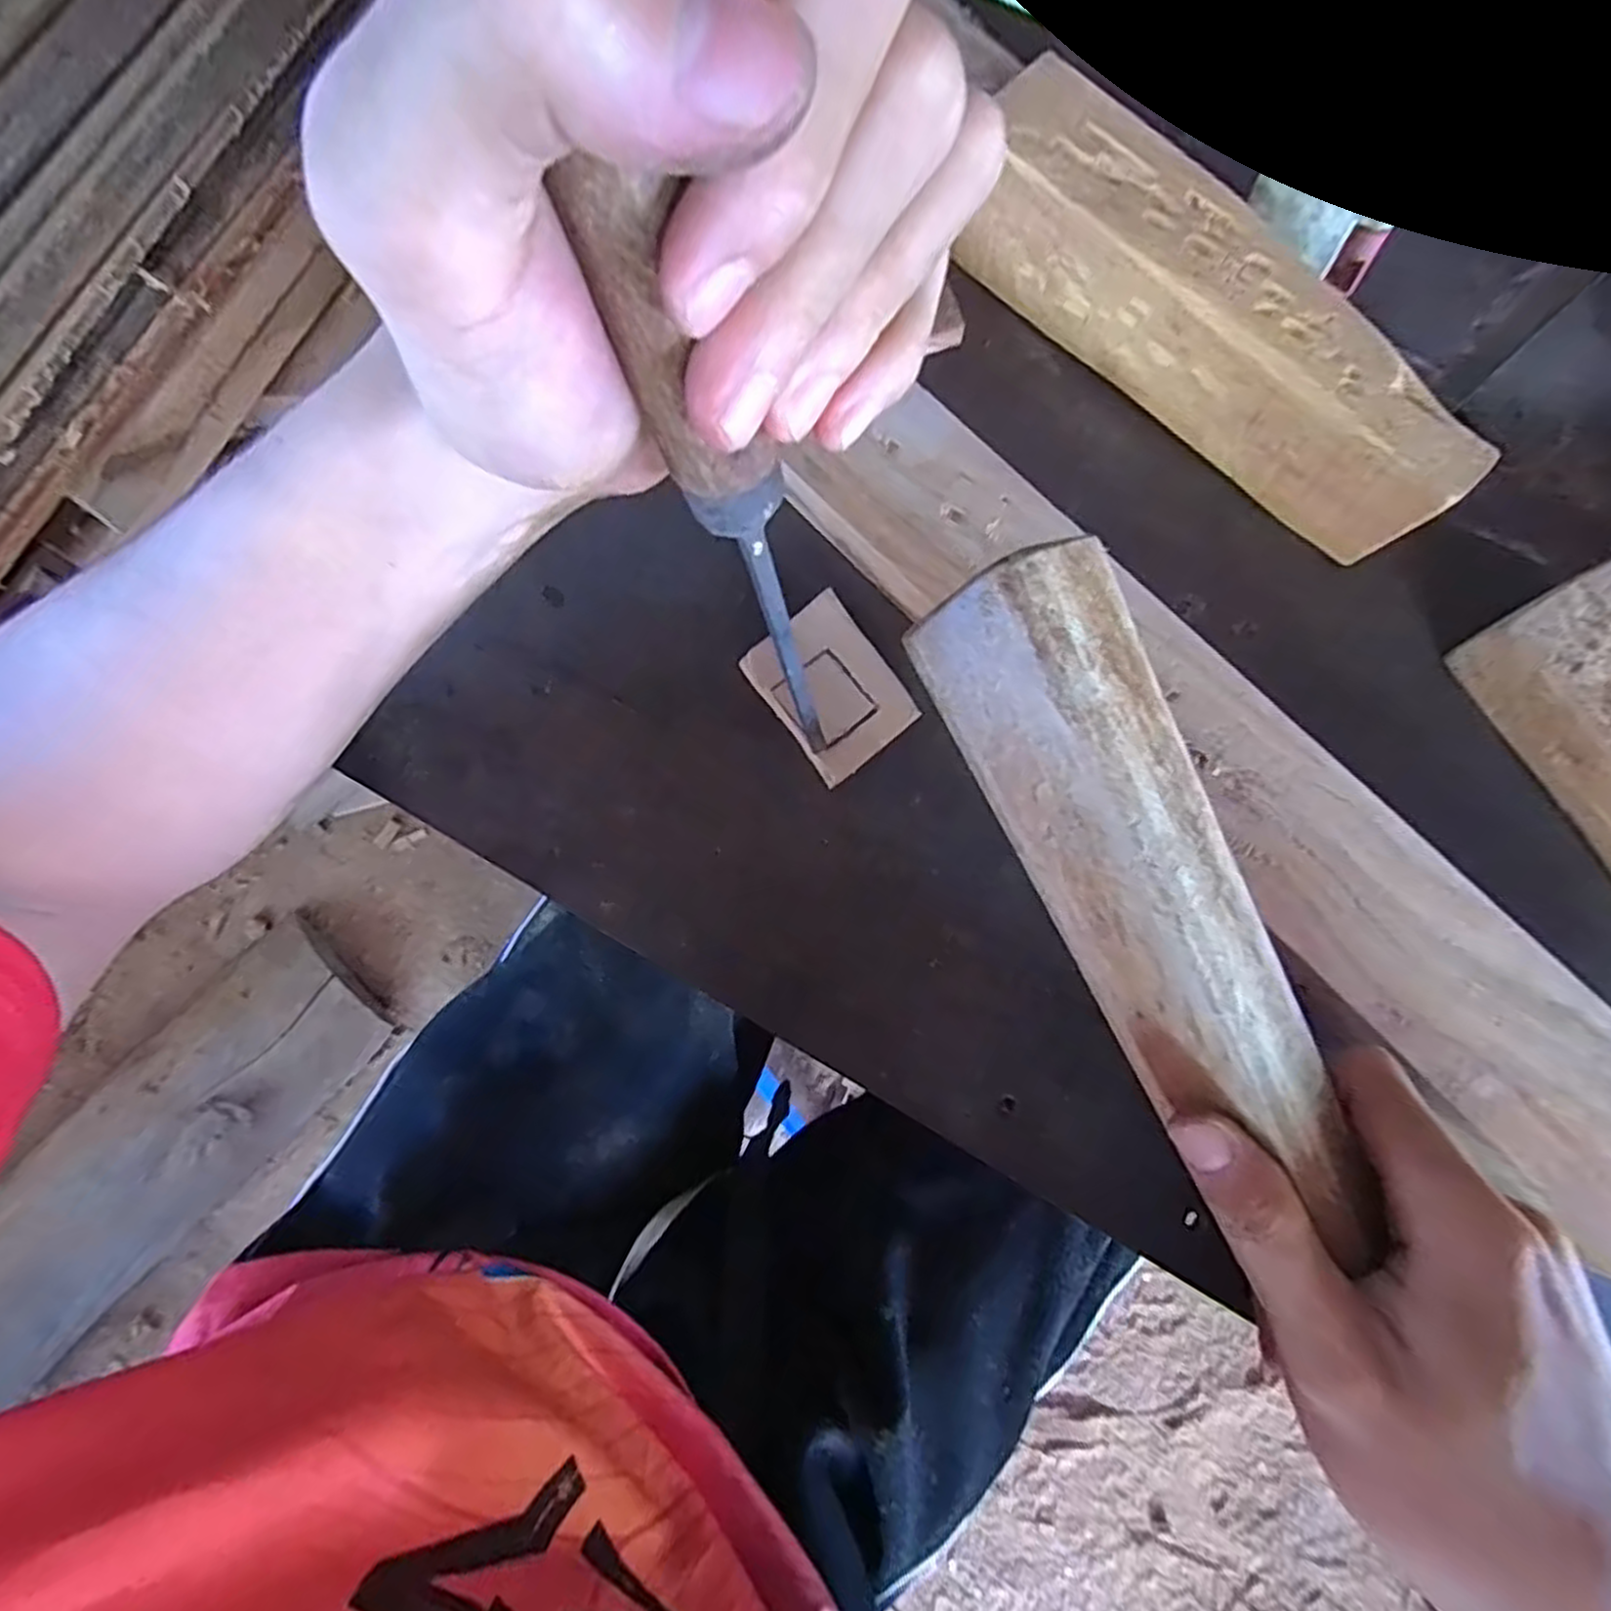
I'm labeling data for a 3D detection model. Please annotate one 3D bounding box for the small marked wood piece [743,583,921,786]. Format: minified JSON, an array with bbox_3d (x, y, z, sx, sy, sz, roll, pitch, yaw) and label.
[{"bbox_3d":[0.009,-0.043,0.282,0.043,0.008,0.060,-36,80,-5],"label":"small marked wood piece"}]

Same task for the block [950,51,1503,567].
[{"bbox_3d":[0.144,-0.175,0.274,0.204,0.050,0.042,44,83,9],"label":"block"}]

